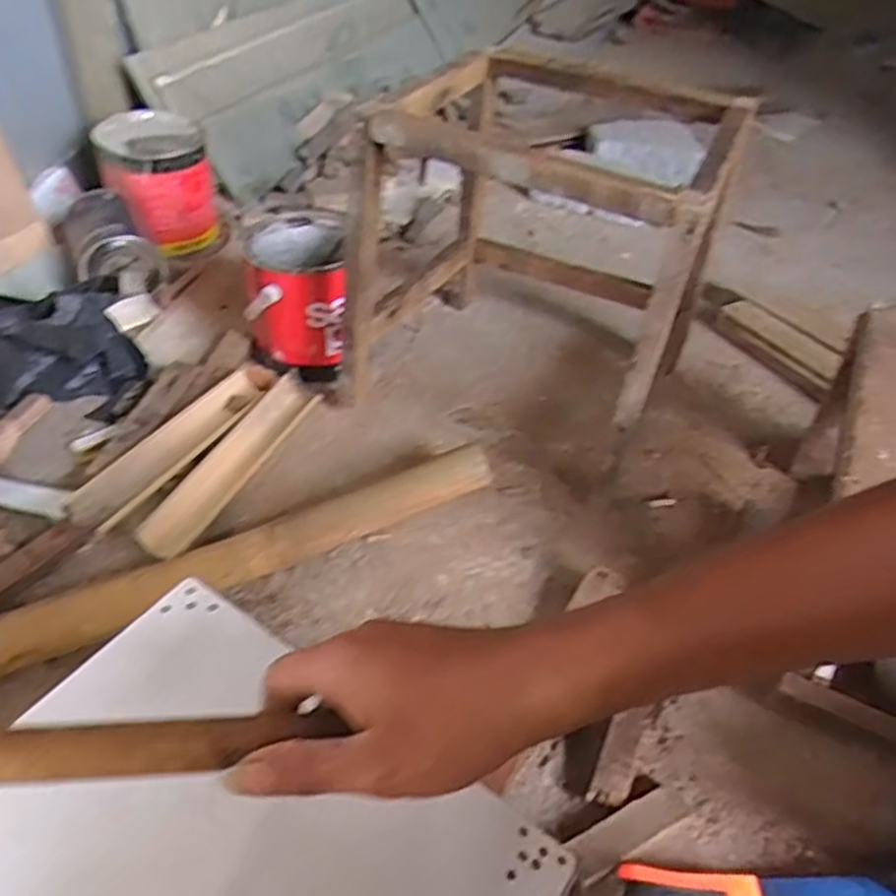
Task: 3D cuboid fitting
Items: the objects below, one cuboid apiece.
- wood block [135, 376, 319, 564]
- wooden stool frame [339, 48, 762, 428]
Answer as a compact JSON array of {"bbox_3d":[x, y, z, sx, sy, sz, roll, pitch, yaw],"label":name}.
[{"bbox_3d":[-0.227,0.011,0.803,0.054,0.024,0.269,21,45,17],"label":"wood block"},{"bbox_3d":[0.091,-0.206,0.824,0.351,0.339,0.308,19,45,16],"label":"wooden stool frame"}]

